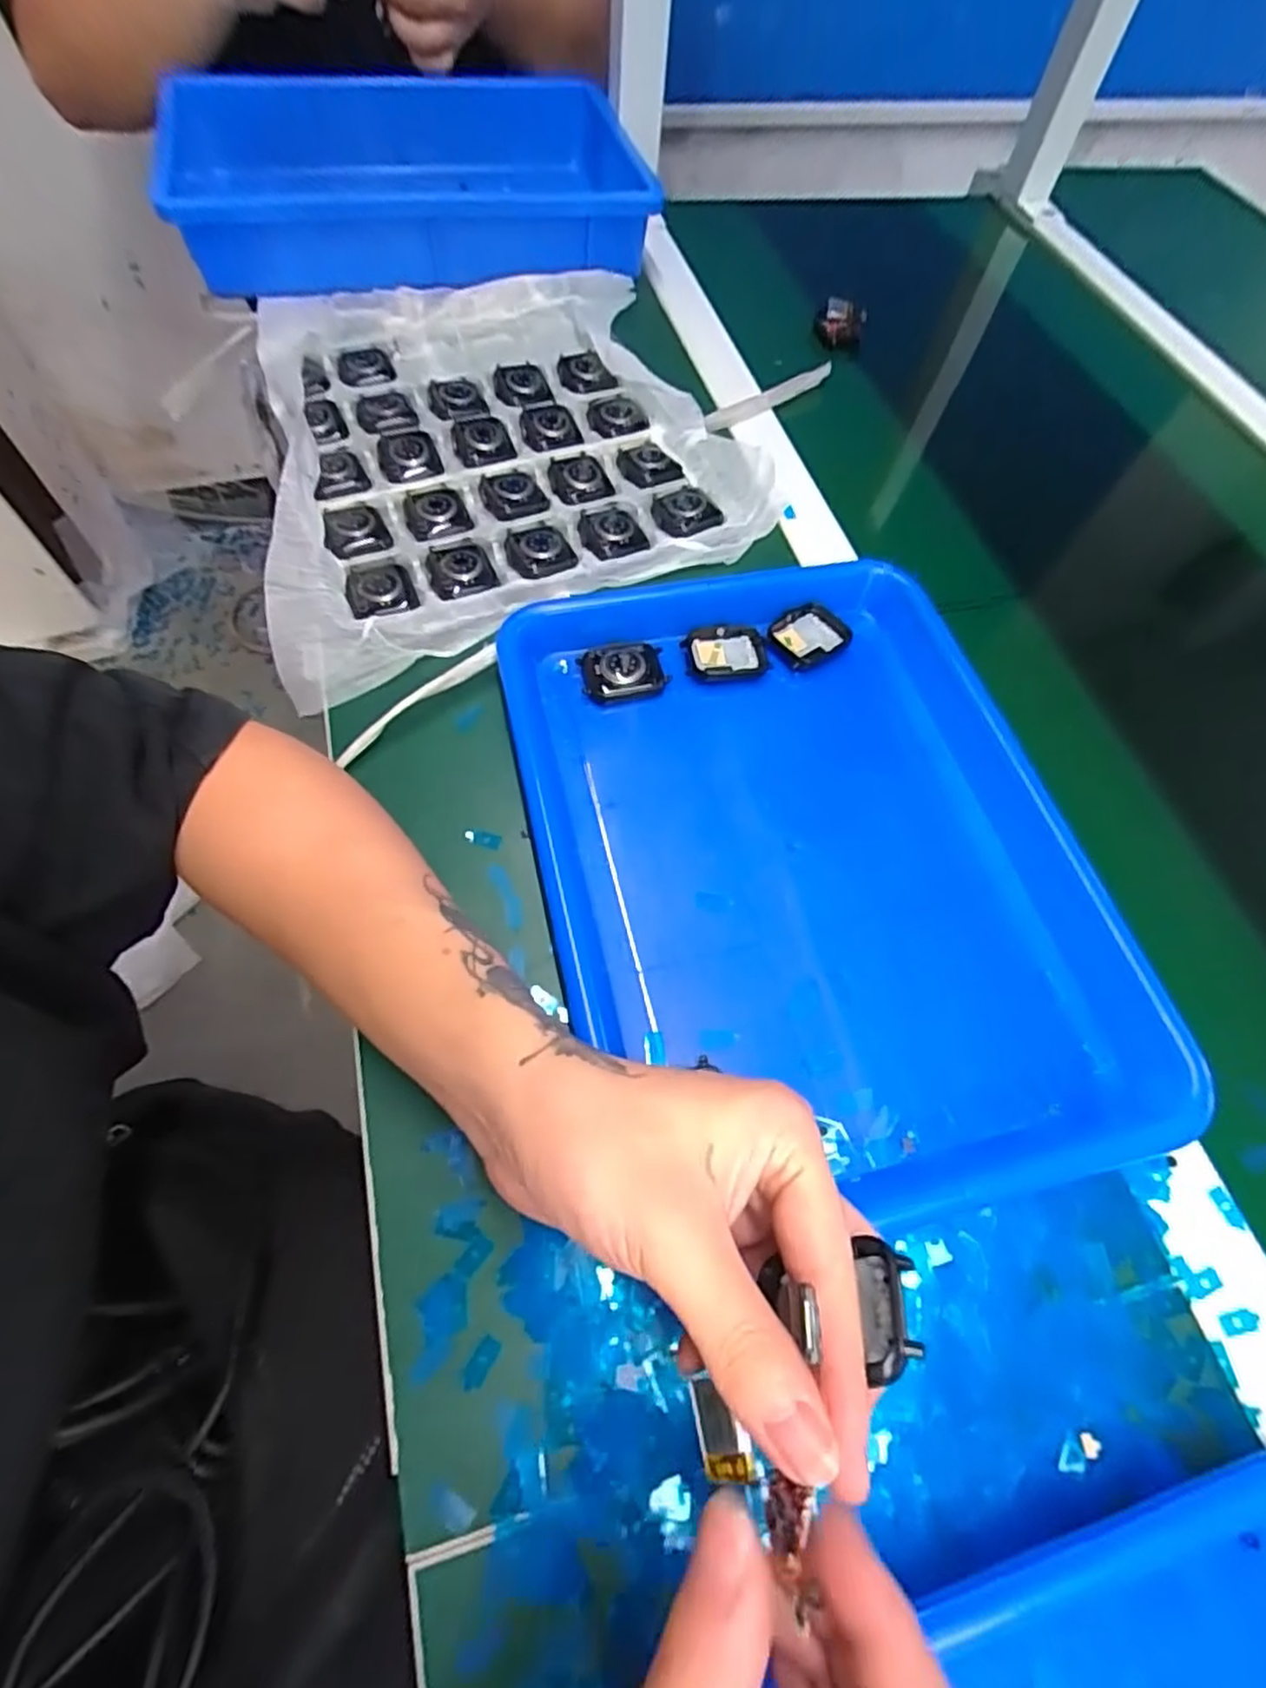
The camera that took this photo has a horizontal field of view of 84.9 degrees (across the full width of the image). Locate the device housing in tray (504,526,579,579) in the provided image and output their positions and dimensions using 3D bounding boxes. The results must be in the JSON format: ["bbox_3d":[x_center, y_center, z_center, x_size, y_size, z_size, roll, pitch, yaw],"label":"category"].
[{"bbox_3d":[-0.058,-0.181,0.430,0.037,0.005,0.042,-25,68,-14],"label":"device housing in tray"}]

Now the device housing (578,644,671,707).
[{"bbox_3d":[-0.005,-0.098,0.392,0.047,0.011,0.033,-10,65,-8],"label":"device housing"}]

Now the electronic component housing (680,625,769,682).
[{"bbox_3d":[0.054,-0.110,0.403,0.048,0.012,0.034,-5,65,-5],"label":"electronic component housing"}]

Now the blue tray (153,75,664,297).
[{"bbox_3d":[-0.190,-0.589,0.609,0.407,0.063,0.300,-14,66,-9],"label":"blue tray"}]

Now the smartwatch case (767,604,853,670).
[{"bbox_3d":[0.106,-0.123,0.411,0.044,0.008,0.039,-27,69,-14],"label":"smartwatch case"}]

